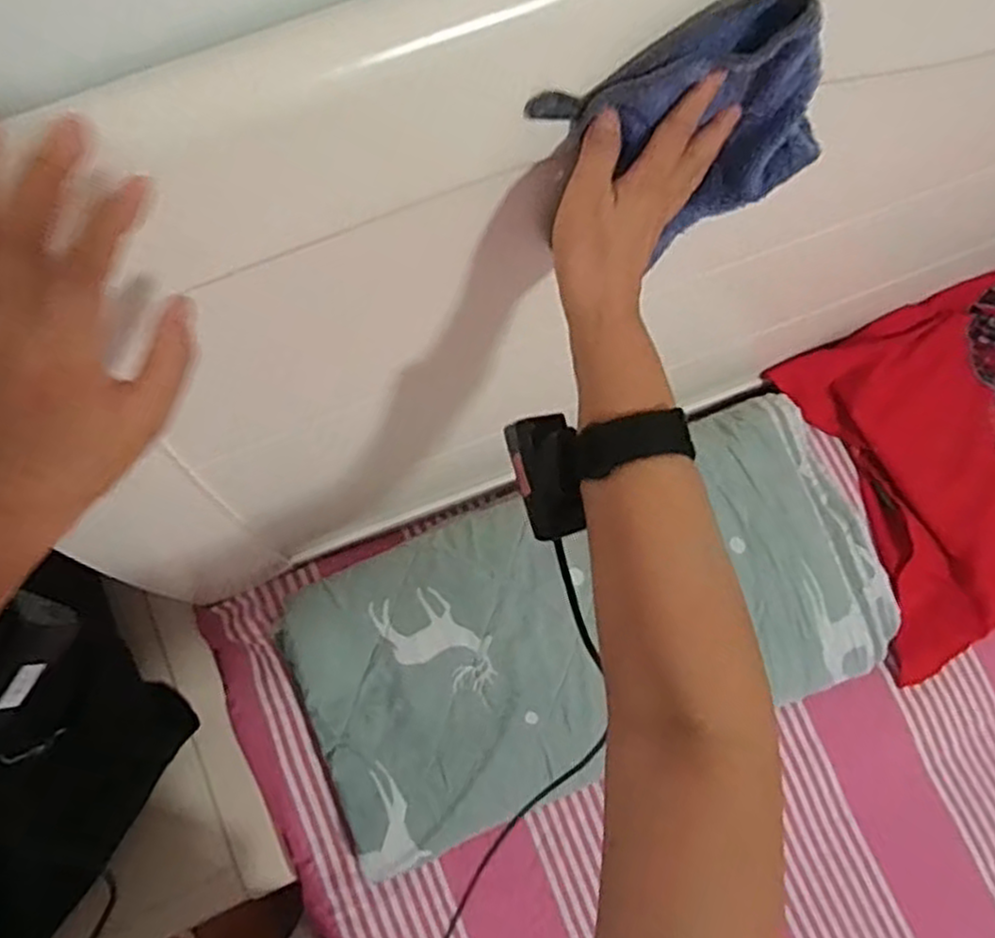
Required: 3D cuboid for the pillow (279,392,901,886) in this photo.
[{"bbox_3d":[0.132,0.152,0.788,0.645,0.098,0.302,-23,77,-8],"label":"pillow"}]

